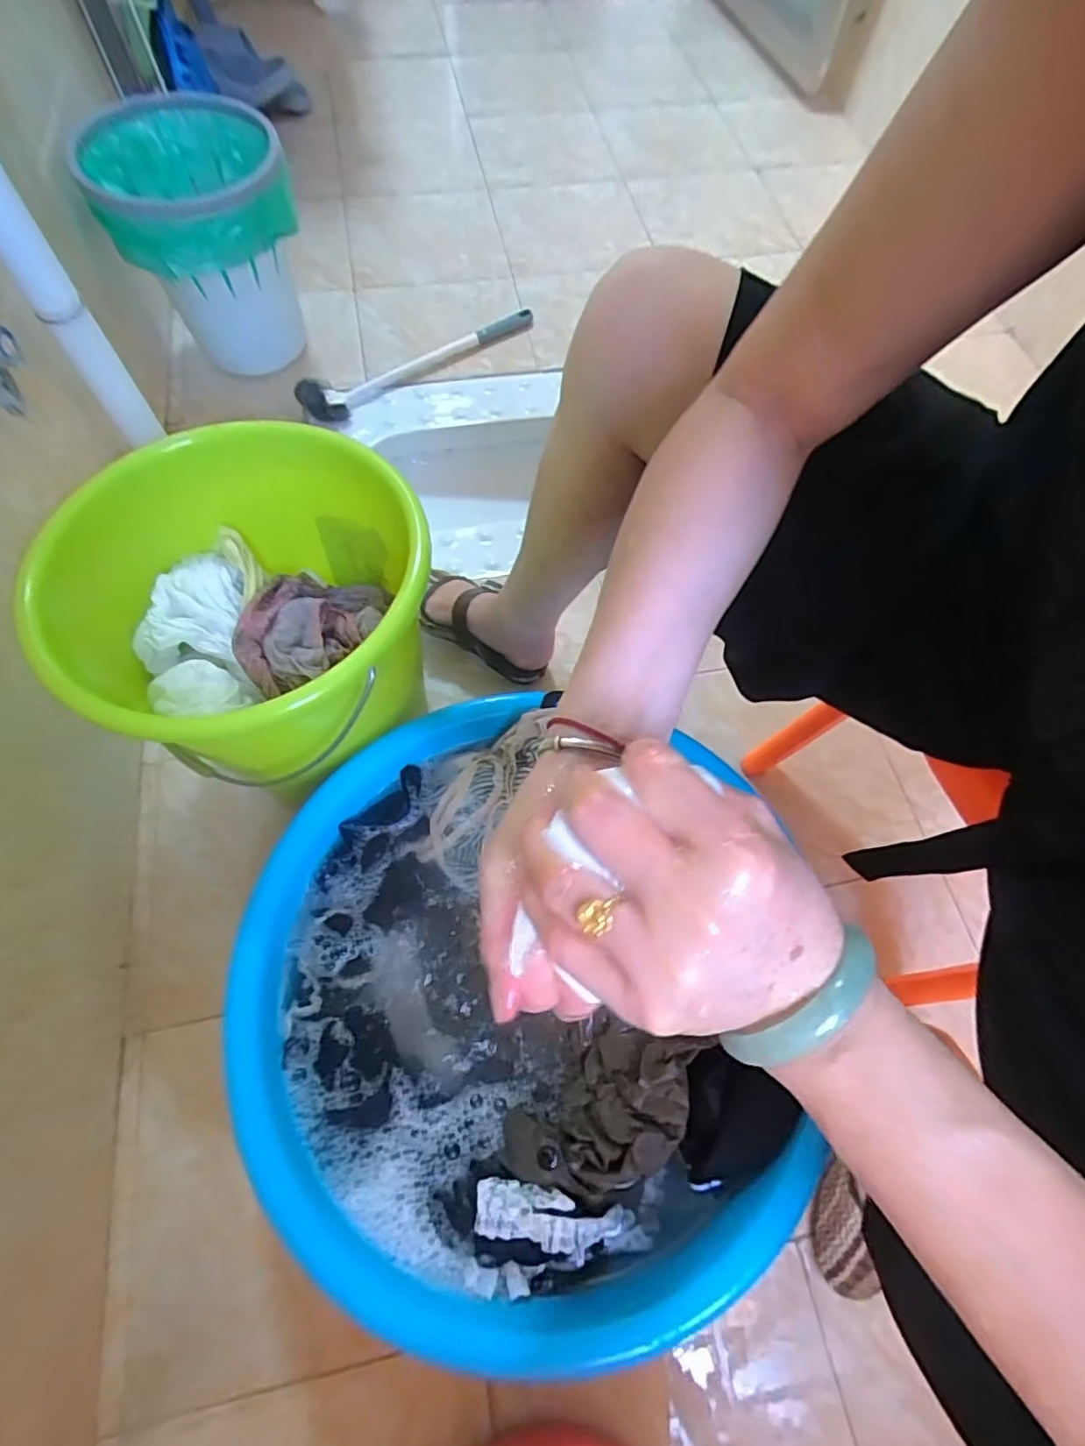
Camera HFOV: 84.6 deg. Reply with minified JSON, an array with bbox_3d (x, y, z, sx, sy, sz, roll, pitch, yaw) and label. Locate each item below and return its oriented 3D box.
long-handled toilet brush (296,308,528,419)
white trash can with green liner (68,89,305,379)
[{"bbox_3d":[-0.203,-0.630,1.019,0.460,0.065,0.053,-35,70,-16],"label":"long-handled toilet brush"},{"bbox_3d":[-0.480,-0.685,0.900,0.238,0.300,0.239,0,64,-1],"label":"white trash can with green liner"}]

